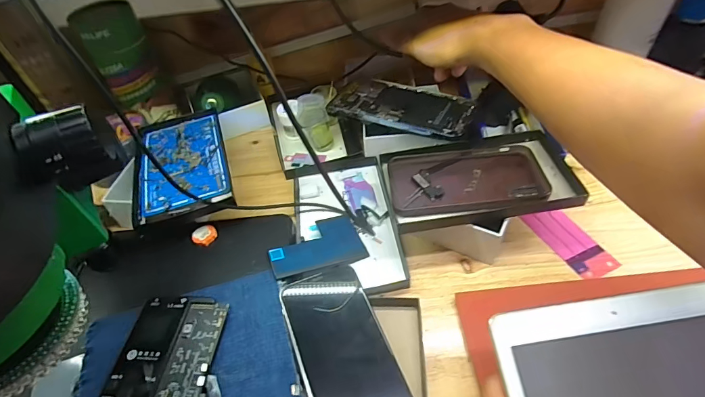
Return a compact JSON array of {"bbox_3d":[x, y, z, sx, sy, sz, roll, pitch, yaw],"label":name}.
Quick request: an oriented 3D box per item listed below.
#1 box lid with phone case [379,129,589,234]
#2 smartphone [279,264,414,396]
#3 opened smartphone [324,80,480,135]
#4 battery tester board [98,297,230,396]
[{"bbox_3d":[0.122,-0.024,0.376,0.176,0.016,0.109,-10,47,-3],"label":"box lid with phone case"},{"bbox_3d":[-0.007,0.122,0.302,0.071,0.009,0.140,-19,58,-13],"label":"smartphone"},{"bbox_3d":[0.058,-0.111,0.455,0.165,0.010,0.078,17,52,21],"label":"opened smartphone"},{"bbox_3d":[-0.135,0.128,0.296,0.097,0.015,0.103,-1,48,6],"label":"battery tester board"}]

